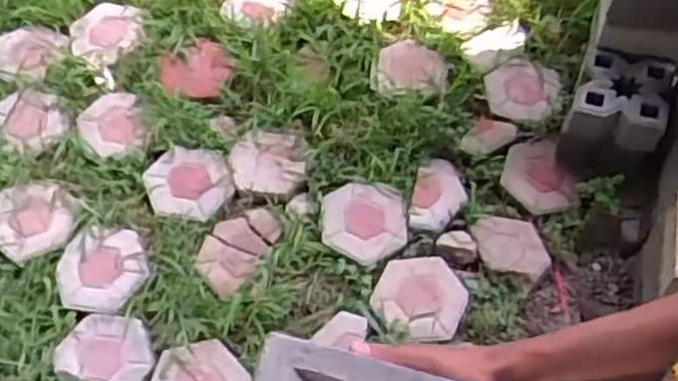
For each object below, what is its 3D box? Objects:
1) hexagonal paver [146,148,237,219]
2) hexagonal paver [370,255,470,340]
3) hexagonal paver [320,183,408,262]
[{"bbox_3d":[-0.363,-0.020,1.762,0.209,0.046,0.184,5,62,1],"label":"hexagonal paver"},{"bbox_3d":[0.185,0.233,1.633,0.197,0.036,0.197,23,63,10],"label":"hexagonal paver"},{"bbox_3d":[0.059,0.073,1.721,0.198,0.030,0.184,3,62,0],"label":"hexagonal paver"}]

